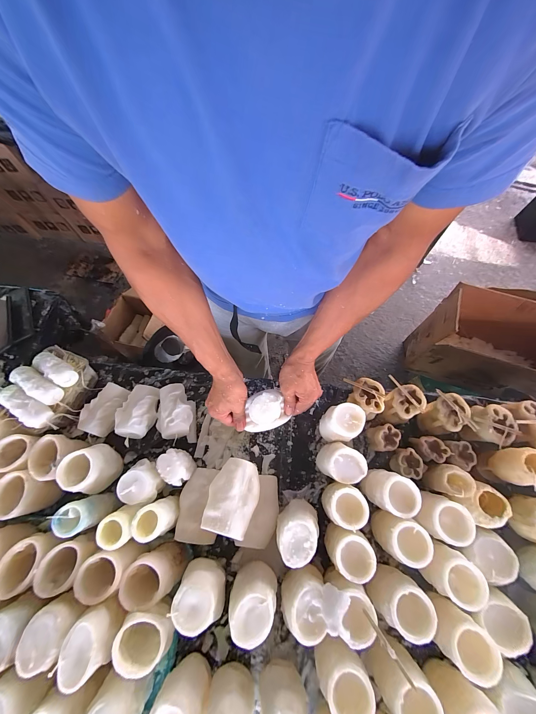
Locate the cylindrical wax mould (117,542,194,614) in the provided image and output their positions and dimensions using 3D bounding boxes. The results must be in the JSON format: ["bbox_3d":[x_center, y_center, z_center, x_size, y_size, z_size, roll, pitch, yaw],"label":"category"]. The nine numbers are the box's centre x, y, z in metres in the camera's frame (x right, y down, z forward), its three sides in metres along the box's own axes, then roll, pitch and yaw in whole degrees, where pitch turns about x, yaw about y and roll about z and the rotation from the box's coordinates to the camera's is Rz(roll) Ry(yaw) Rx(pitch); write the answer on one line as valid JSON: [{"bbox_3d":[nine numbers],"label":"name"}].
[{"bbox_3d":[-0.183,0.355,0.414,0.086,0.073,0.063,-29,69,-11],"label":"cylindrical wax mould"}]

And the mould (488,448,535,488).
[{"bbox_3d":[0.457,0.197,0.448,0.069,0.057,0.060,1,67,2],"label":"mould"}]

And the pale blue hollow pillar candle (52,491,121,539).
[{"bbox_3d":[-0.317,0.276,0.438,0.055,0.082,0.049,-29,69,-11],"label":"pale blue hollow pillar candle"}]

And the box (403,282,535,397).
[{"bbox_3d":[0.809,-0.044,0.874,0.474,0.281,0.264,13,67,7],"label":"box"}]

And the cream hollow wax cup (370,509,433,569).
[{"bbox_3d":[0.220,0.301,0.419,0.058,0.086,0.059,0,67,1],"label":"cream hollow wax cup"}]

